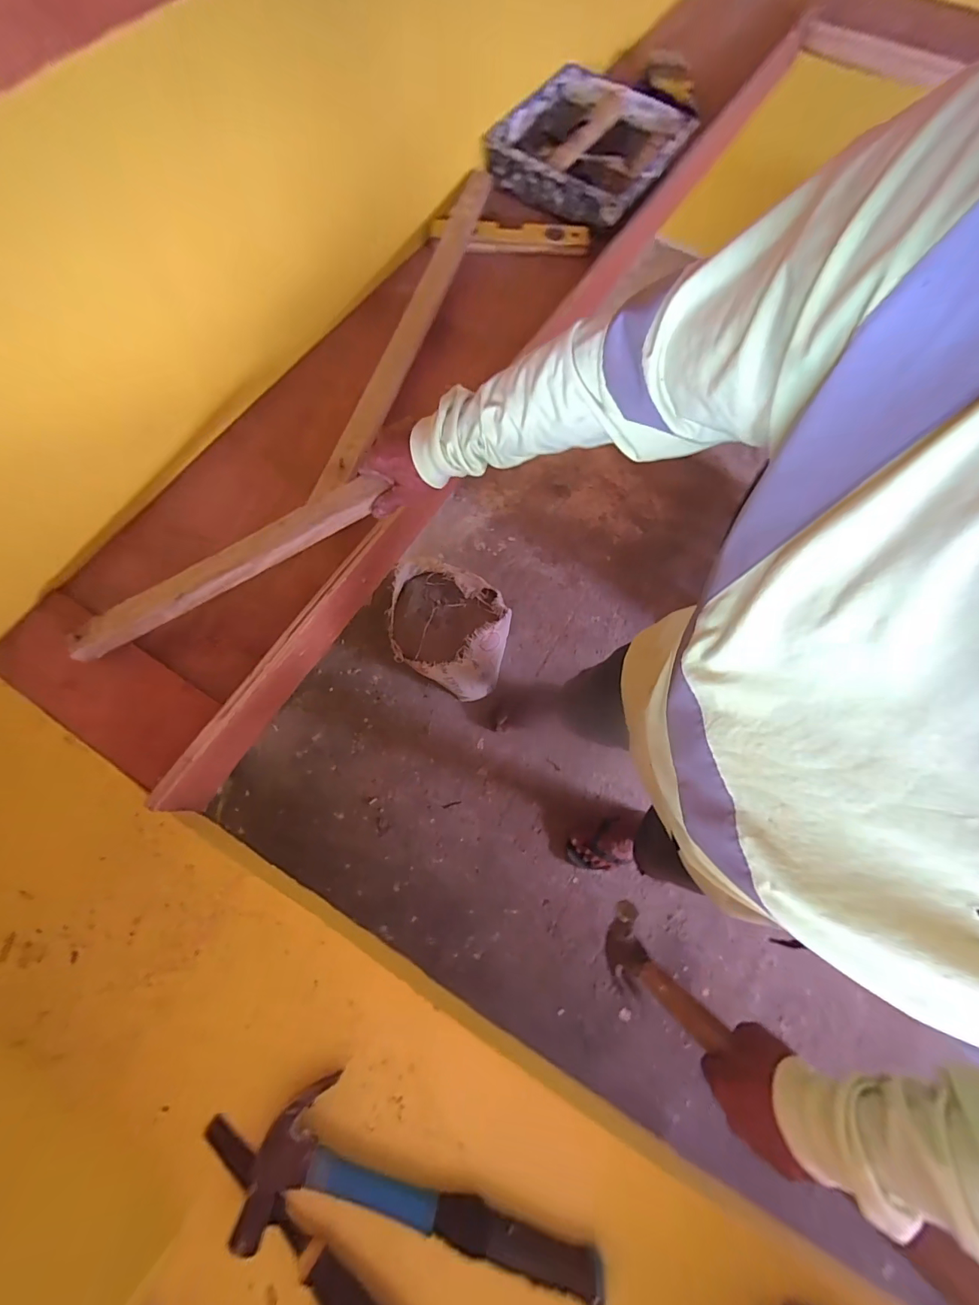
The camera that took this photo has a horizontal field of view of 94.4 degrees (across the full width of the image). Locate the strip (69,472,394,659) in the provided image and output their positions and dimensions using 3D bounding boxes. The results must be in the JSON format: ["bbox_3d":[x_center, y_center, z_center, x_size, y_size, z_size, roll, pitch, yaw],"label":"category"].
[{"bbox_3d":[-0.312,-0.107,0.543,0.400,0.021,0.040,-28,75,0],"label":"strip"}]

